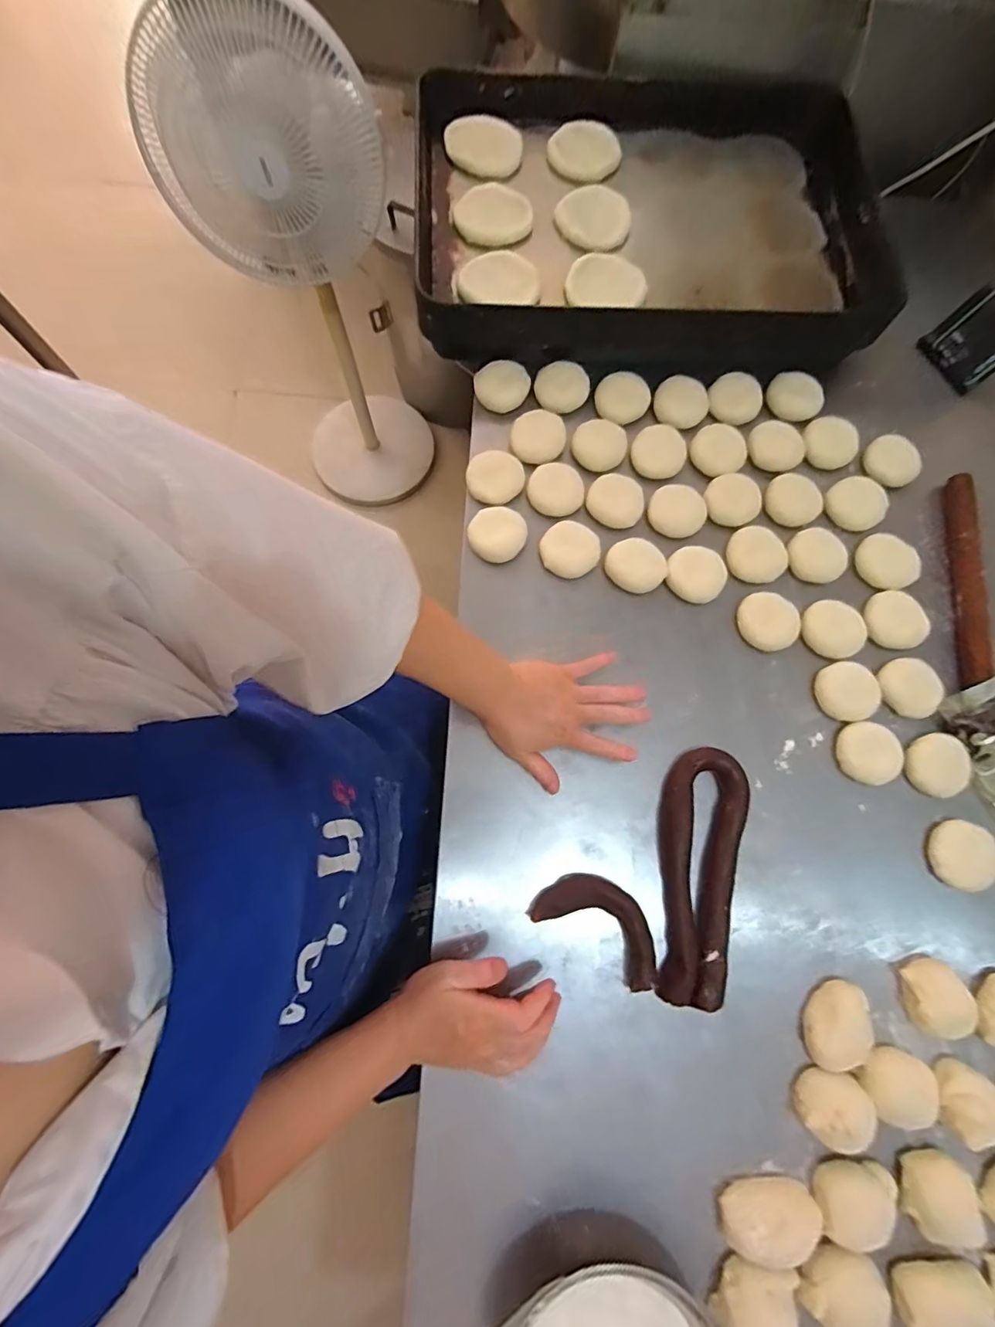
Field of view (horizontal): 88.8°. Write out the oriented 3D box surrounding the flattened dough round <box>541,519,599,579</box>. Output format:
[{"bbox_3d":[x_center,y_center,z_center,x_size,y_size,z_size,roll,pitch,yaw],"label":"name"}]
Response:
[{"bbox_3d":[0.085,-0.133,0.594,0.065,0.019,0.064,0,76,-2],"label":"flattened dough round"}]

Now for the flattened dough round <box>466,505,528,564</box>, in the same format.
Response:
[{"bbox_3d":[0.000,-0.151,0.598,0.066,0.022,0.061,0,76,-2],"label":"flattened dough round"}]

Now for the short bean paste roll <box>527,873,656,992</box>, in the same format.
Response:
[{"bbox_3d":[0.104,0.256,0.502,0.129,0.027,0.071,33,78,6],"label":"short bean paste roll"}]

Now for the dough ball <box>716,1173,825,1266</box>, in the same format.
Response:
[{"bbox_3d":[0.237,0.482,0.440,0.083,0.031,0.044,-1,76,-2],"label":"dough ball"}]

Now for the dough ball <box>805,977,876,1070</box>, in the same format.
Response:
[{"bbox_3d":[0.325,0.345,0.484,0.052,0.022,0.074,18,76,3],"label":"dough ball"}]

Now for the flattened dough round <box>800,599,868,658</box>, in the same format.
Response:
[{"bbox_3d":[0.388,-0.040,0.589,0.066,0.014,0.067,0,76,-2],"label":"flattened dough round"}]

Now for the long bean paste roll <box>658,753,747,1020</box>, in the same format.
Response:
[{"bbox_3d":[0.201,0.209,0.516,0.078,0.022,0.241,15,76,2],"label":"long bean paste roll"}]

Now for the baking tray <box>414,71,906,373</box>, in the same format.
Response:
[{"bbox_3d":[0.202,-0.597,0.682,0.594,0.087,0.436,-2,75,-4],"label":"baking tray"}]

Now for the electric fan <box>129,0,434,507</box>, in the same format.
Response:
[{"bbox_3d":[-0.377,-0.796,1.105,0.338,0.938,0.406,-13,76,-6],"label":"electric fan"}]

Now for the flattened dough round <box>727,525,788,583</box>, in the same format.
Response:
[{"bbox_3d":[0.308,-0.130,0.602,0.063,0.010,0.066,0,76,-2],"label":"flattened dough round"}]

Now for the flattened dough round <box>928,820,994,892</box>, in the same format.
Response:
[{"bbox_3d":[0.487,0.201,0.533,0.055,0.028,0.068,11,76,1],"label":"flattened dough round"}]

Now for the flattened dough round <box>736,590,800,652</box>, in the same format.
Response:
[{"bbox_3d":[0.313,-0.049,0.586,0.066,0.018,0.061,0,76,-2],"label":"flattened dough round"}]

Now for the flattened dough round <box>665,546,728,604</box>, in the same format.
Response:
[{"bbox_3d":[0.231,-0.105,0.593,0.066,0.021,0.061,0,76,-2],"label":"flattened dough round"}]

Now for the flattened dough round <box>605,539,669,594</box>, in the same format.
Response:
[{"bbox_3d":[0.164,-0.115,0.593,0.071,0.010,0.065,0,76,-2],"label":"flattened dough round"}]

